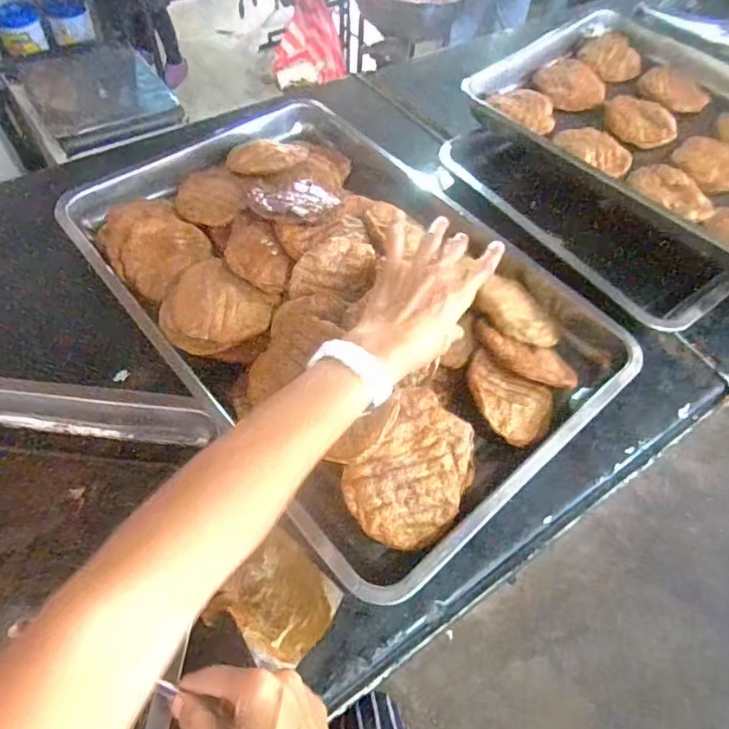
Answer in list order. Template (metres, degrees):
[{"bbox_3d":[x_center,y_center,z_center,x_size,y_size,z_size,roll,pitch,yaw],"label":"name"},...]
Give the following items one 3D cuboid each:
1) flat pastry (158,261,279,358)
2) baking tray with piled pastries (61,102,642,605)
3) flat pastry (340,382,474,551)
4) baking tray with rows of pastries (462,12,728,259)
[{"bbox_3d":[-0.157,-0.058,0.545,0.107,0.023,0.101,29,59,16],"label":"flat pastry"},{"bbox_3d":[-0.032,-0.098,0.596,0.402,0.090,0.594,-34,64,-23],"label":"baking tray with piled pastries"},{"bbox_3d":[0.046,0.091,0.463,0.097,0.022,0.131,34,70,-2],"label":"flat pastry"},{"bbox_3d":[0.477,-0.312,0.734,0.444,0.060,0.600,-38,68,-24],"label":"baking tray with rows of pastries"}]

